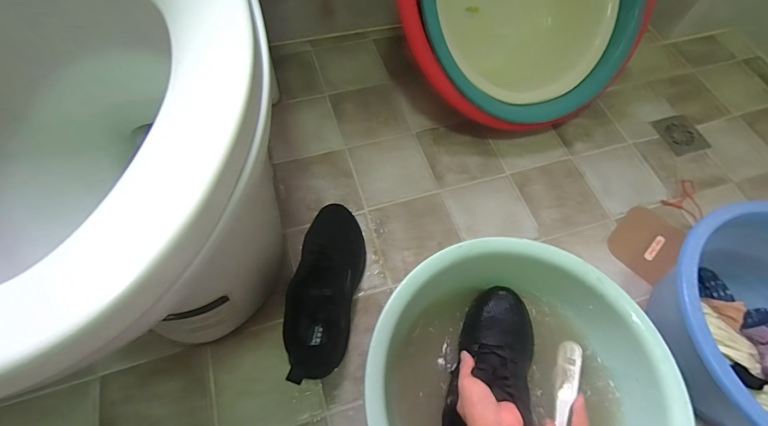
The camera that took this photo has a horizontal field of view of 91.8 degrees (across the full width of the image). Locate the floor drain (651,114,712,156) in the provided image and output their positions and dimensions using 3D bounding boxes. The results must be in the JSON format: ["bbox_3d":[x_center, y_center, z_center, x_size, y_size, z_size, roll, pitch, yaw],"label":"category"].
[{"bbox_3d":[0.673,-0.178,0.847,0.107,0.013,0.106,-15,64,-12],"label":"floor drain"}]

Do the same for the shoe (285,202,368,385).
[{"bbox_3d":[-0.089,0.112,0.590,0.101,0.087,0.277,6,62,-1],"label":"shoe"}]

